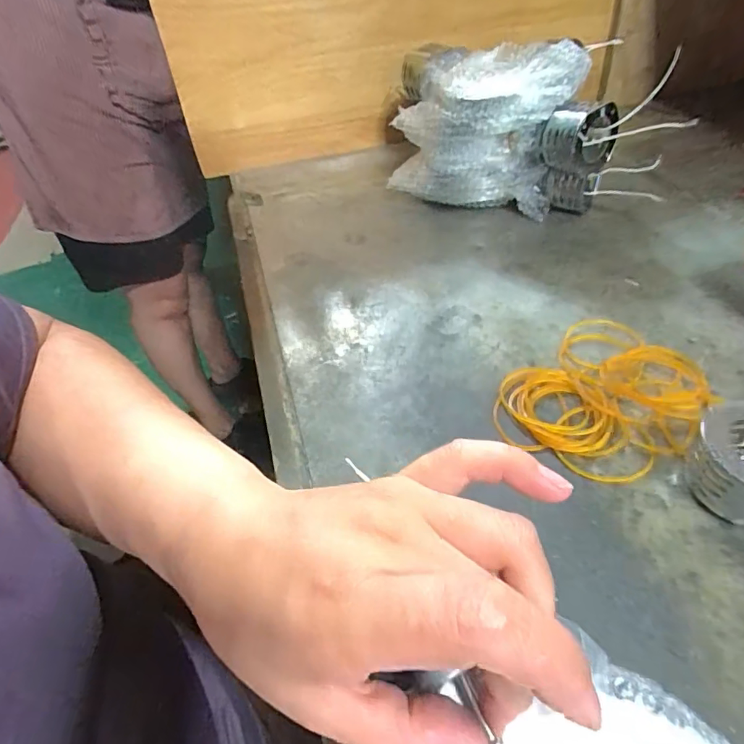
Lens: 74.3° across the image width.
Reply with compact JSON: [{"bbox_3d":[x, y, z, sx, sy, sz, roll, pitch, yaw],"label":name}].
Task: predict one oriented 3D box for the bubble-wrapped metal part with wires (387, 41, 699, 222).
[{"bbox_3d":[0.138,-0.230,0.475,0.241,0.124,0.147,8,46,14],"label":"bubble-wrapped metal part with wires"}]

